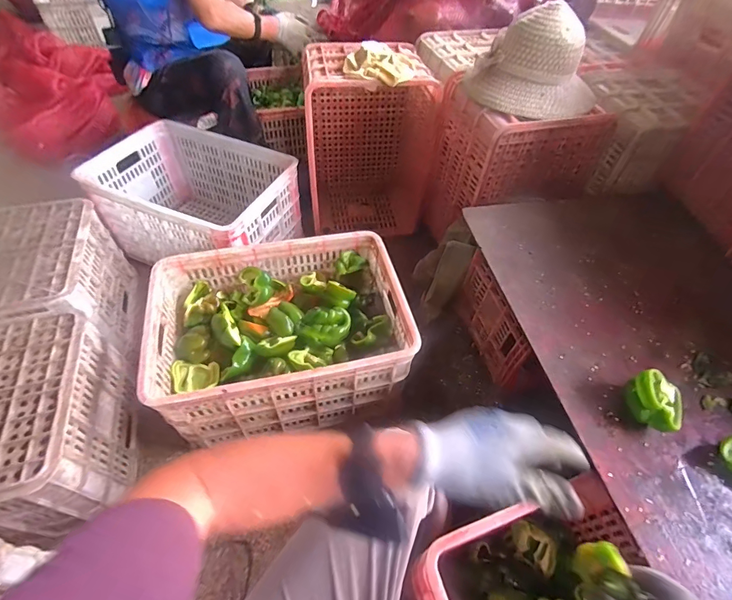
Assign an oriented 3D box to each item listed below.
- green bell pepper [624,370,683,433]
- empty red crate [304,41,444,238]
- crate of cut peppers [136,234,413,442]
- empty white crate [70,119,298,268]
[{"bbox_3d":[0.437,0.154,0.579,0.074,0.059,0.072,1,52,-2],"label":"green bell pepper"},{"bbox_3d":[0.008,-0.491,1.217,0.368,0.524,0.349,-1,52,-4],"label":"empty red crate"},{"bbox_3d":[-0.175,0.056,0.812,0.484,0.211,0.395,-10,53,-11],"label":"crate of cut peppers"},{"bbox_3d":[-0.497,-0.290,1.169,0.564,0.303,0.402,20,53,12],"label":"empty white crate"}]

